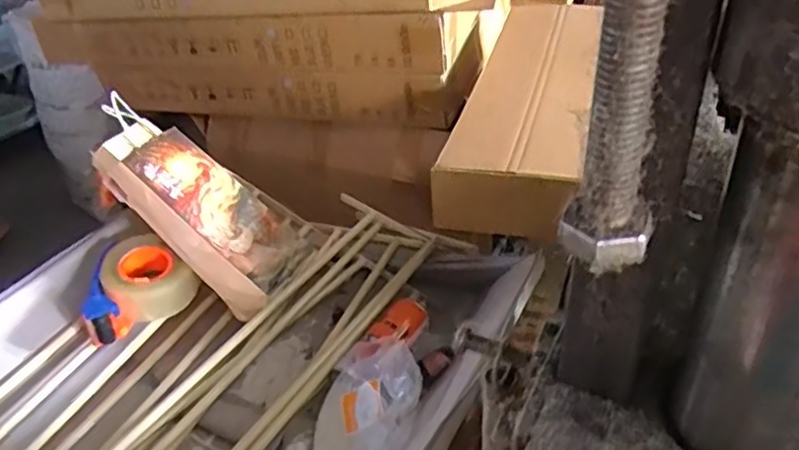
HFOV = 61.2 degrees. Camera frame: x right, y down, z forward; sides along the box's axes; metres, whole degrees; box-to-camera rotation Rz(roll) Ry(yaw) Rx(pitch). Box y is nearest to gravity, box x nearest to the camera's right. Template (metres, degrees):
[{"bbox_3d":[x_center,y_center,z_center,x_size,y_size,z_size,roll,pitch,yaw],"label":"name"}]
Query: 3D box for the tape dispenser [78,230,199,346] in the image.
[{"bbox_3d":[-0.396,0.091,0.986,0.116,0.073,0.160,25,44,36],"label":"tape dispenser"}]

